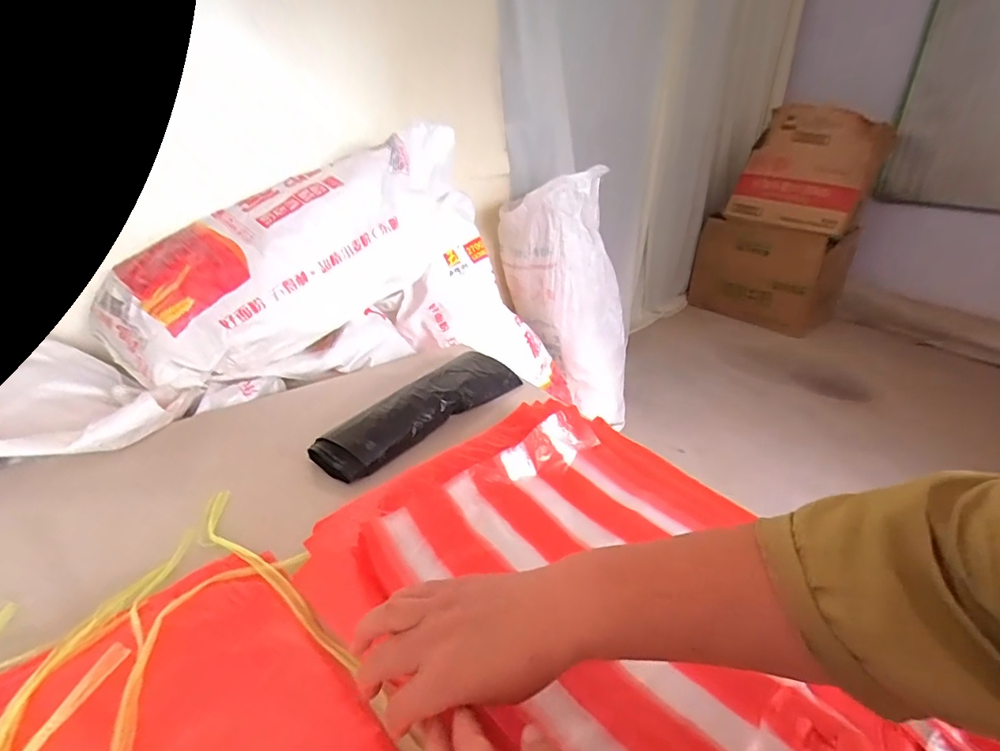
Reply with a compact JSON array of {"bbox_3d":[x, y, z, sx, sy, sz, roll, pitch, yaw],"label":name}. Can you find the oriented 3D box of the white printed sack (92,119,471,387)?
[{"bbox_3d":[-0.342,-0.237,0.935,0.243,0.243,0.707,23,52,34],"label":"white printed sack"}]

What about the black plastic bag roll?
[{"bbox_3d":[-0.106,0.046,0.722,0.095,0.055,0.348,20,33,33],"label":"black plastic bag roll"}]

